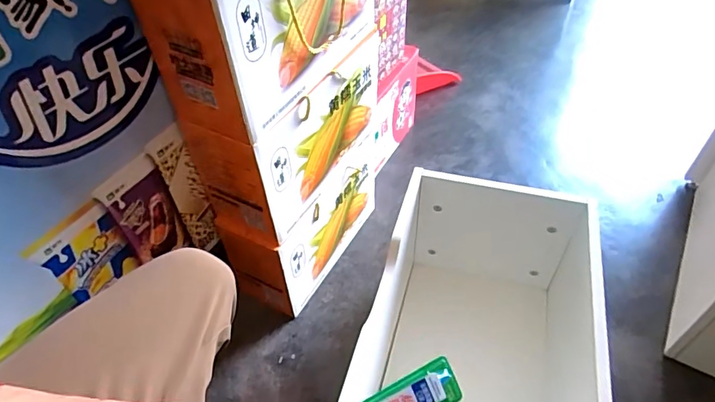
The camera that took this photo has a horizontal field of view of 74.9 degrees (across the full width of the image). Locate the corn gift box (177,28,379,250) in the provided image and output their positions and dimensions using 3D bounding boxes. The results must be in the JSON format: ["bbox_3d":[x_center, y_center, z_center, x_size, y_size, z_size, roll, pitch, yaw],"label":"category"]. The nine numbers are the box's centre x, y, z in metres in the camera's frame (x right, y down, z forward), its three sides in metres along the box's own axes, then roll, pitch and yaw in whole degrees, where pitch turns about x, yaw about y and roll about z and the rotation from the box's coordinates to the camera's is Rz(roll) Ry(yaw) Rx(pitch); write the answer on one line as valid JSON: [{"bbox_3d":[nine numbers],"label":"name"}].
[{"bbox_3d":[-0.107,-0.119,0.793,0.146,0.221,0.323,22,51,22],"label":"corn gift box"}]

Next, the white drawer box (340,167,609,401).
[{"bbox_3d":[0.186,0.239,0.713,0.323,0.294,0.467,12,48,14],"label":"white drawer box"}]

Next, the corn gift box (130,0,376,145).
[{"bbox_3d":[-0.106,-0.263,0.630,0.136,0.208,0.342,26,53,25],"label":"corn gift box"}]

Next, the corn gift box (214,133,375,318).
[{"bbox_3d":[-0.083,0.030,0.936,0.129,0.228,0.365,26,53,25],"label":"corn gift box"}]

